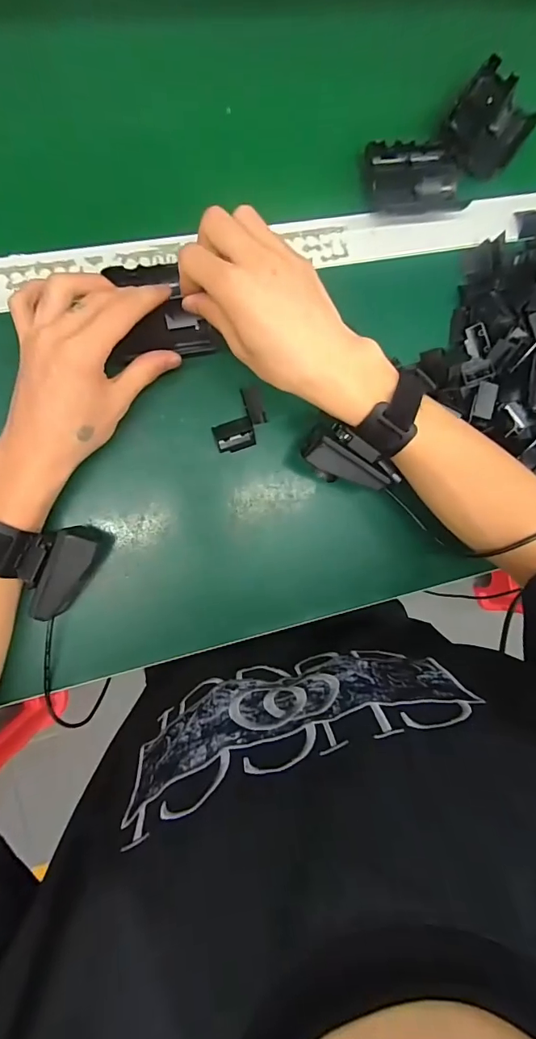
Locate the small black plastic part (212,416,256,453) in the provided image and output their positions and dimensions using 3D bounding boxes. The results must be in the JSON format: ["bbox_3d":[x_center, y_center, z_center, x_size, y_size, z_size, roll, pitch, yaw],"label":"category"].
[{"bbox_3d":[-0.027,-0.070,0.383,0.033,0.006,0.025,-20,96,-8],"label":"small black plastic part"}]

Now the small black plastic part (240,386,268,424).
[{"bbox_3d":[-0.011,-0.096,0.387,0.015,0.006,0.032,-18,95,-8],"label":"small black plastic part"}]

